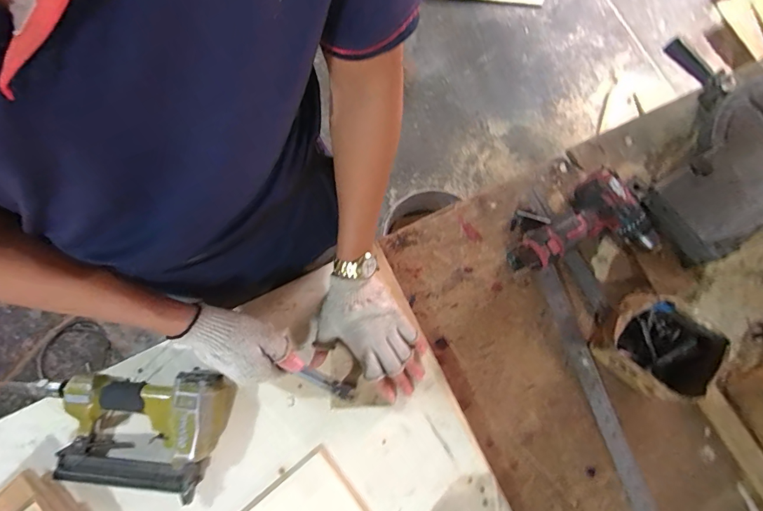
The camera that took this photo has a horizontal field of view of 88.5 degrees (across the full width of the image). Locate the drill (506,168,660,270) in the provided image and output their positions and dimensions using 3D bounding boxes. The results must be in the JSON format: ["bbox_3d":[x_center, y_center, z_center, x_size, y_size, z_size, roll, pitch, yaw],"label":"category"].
[{"bbox_3d":[0.320,-0.018,0.607,0.202,0.068,0.146,-41,81,-8],"label":"drill"}]

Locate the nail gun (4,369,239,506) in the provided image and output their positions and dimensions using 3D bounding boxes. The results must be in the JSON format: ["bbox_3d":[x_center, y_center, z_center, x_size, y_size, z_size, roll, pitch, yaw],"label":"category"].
[{"bbox_3d":[-0.345,0.244,0.525,0.276,0.060,0.165,-4,78,0],"label":"nail gun"}]

